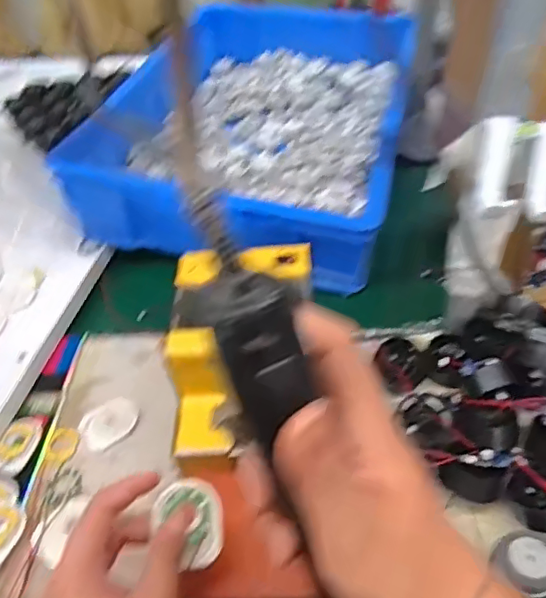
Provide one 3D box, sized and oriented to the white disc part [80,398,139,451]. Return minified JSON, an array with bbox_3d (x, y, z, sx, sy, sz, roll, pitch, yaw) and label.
[{"bbox_3d":[-0.171,0.130,0.589,0.060,0.007,0.050,-33,49,-23],"label":"white disc part"}]

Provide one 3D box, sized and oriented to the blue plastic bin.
[{"bbox_3d":[-0.007,-0.304,0.894,0.420,0.118,0.656,7,46,15],"label":"blue plastic bin"}]

